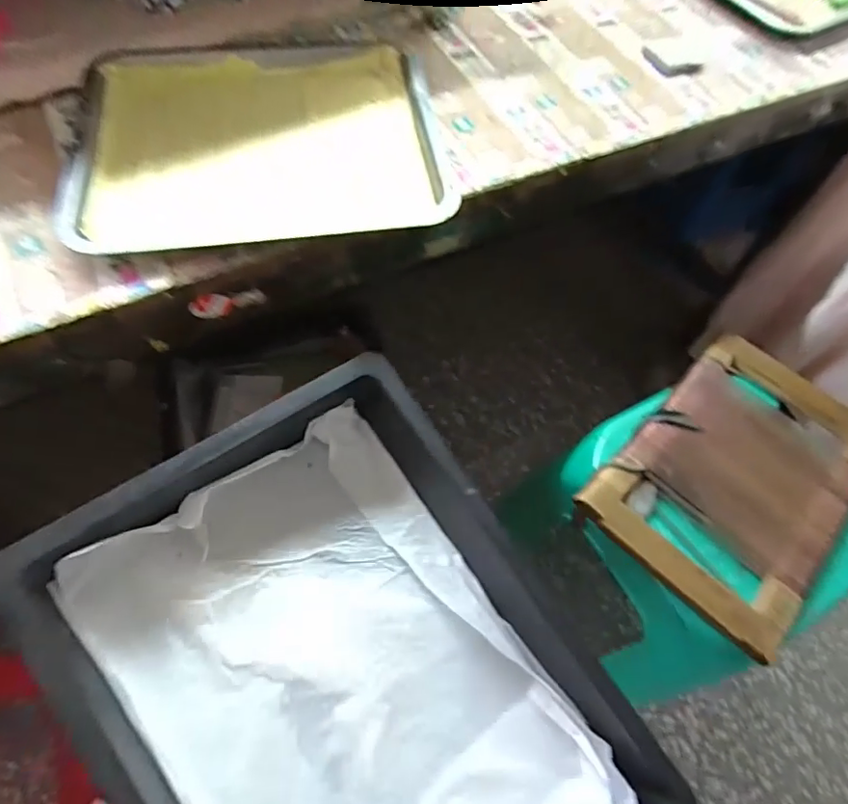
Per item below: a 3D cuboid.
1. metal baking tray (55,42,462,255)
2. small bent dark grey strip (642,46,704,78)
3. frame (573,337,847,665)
[{"bbox_3d":[-0.142,-0.242,0.487,0.302,0.027,0.255,-6,65,-6],"label":"metal baking tray"},{"bbox_3d":[0.264,-0.359,0.578,0.067,0.008,0.038,21,65,7],"label":"small bent dark grey strip"},{"bbox_3d":[0.355,0.074,0.603,0.232,0.033,0.329,37,73,18],"label":"frame"}]

